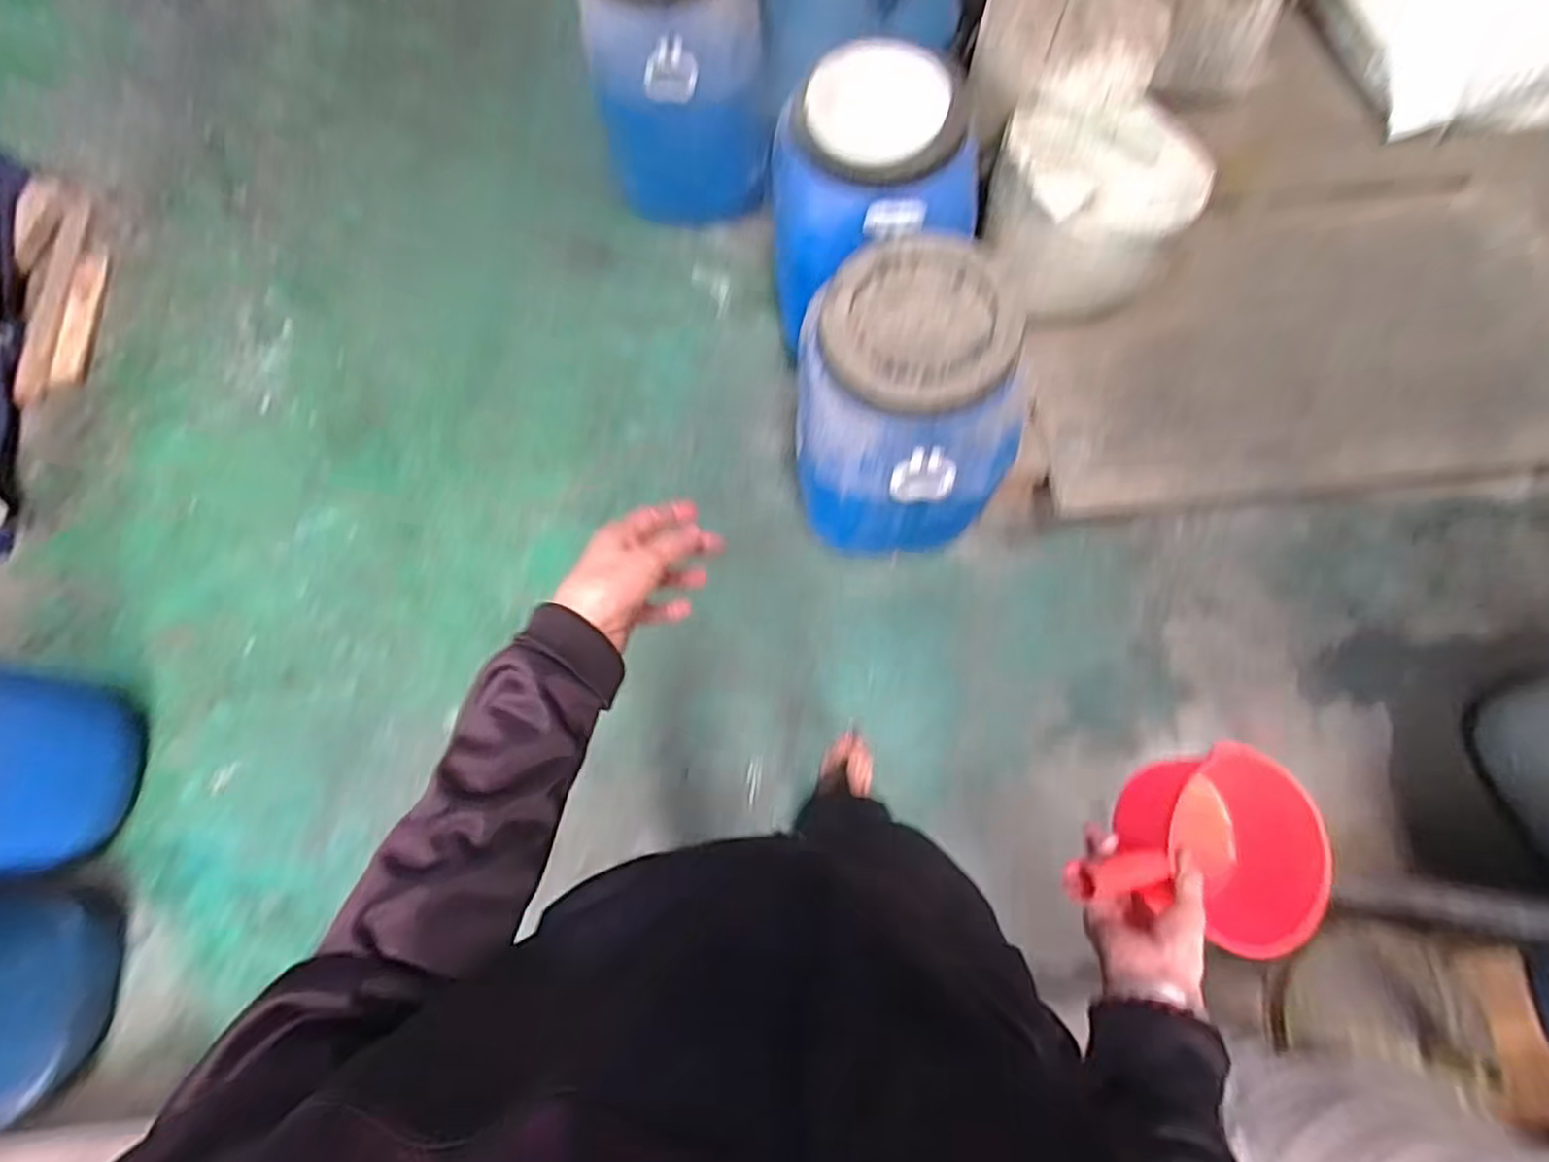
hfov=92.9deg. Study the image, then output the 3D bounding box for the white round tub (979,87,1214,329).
[{"bbox_3d":[0.561,-0.681,1.324,0.315,0.223,0.321,-1,72,2],"label":"white round tub"}]

